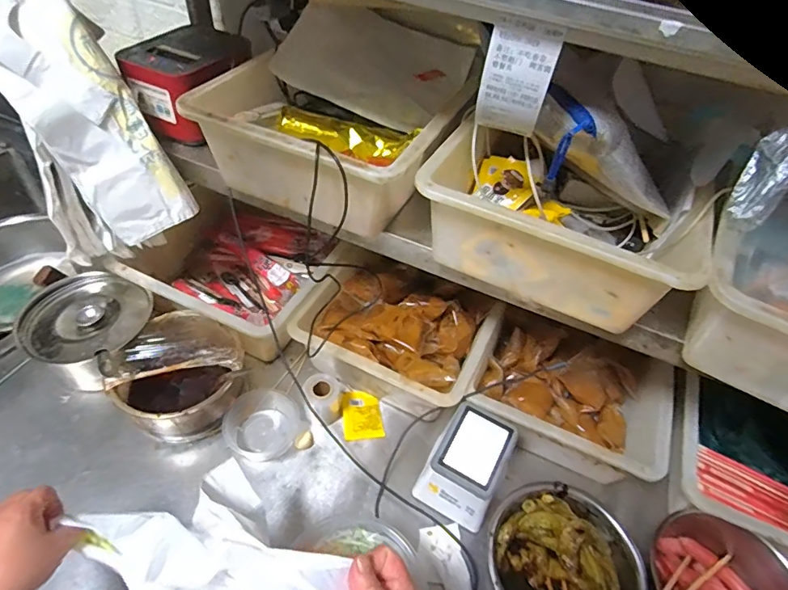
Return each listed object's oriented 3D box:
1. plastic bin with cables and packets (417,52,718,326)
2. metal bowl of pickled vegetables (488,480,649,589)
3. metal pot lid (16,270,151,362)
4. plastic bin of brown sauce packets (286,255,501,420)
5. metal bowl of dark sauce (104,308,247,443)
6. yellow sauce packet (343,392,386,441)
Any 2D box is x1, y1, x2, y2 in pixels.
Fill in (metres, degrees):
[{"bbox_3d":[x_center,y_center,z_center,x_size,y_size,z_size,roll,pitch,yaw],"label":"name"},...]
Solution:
[{"bbox_3d":[0.182,-0.111,0.508,0.270,0.168,0.223,23,49,14],"label":"plastic bin with cables and packets"},{"bbox_3d":[0.201,0.328,0.572,0.161,0.078,0.176,3,47,-4],"label":"metal bowl of pickled vegetables"},{"bbox_3d":[-0.458,0.028,0.704,0.172,0.029,0.165,-11,50,-16],"label":"metal pot lid"},{"bbox_3d":[0.002,0.071,0.752,0.278,0.123,0.234,24,49,15],"label":"plastic bin of brown sauce packets"},{"bbox_3d":[-0.303,0.125,0.685,0.159,0.101,0.161,3,47,-4],"label":"metal bowl of dark sauce"},{"bbox_3d":[-0.049,0.185,0.726,0.059,0.008,0.078,-3,48,-9],"label":"yellow sauce packet"}]

